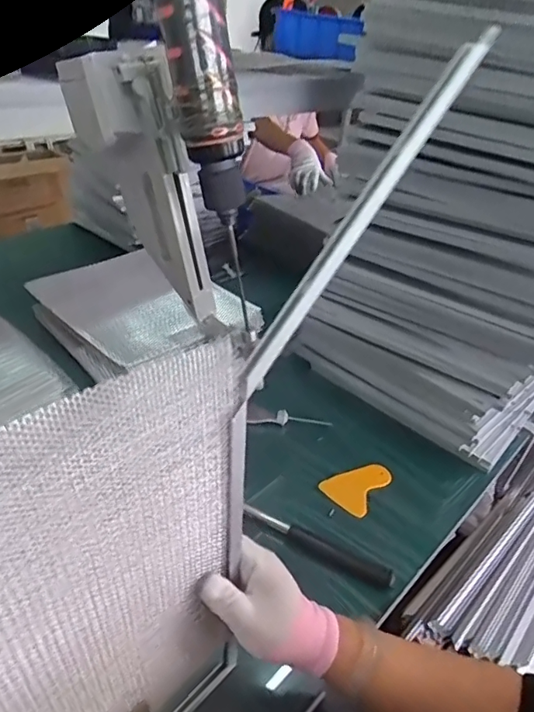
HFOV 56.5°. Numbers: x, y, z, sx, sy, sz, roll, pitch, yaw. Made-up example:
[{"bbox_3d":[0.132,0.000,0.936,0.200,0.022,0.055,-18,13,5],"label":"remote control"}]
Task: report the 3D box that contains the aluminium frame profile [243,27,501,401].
[{"bbox_3d":[0.065,-0.097,0.313,0.016,0.016,0.277,33,87,32],"label":"aluminium frame profile"}]

